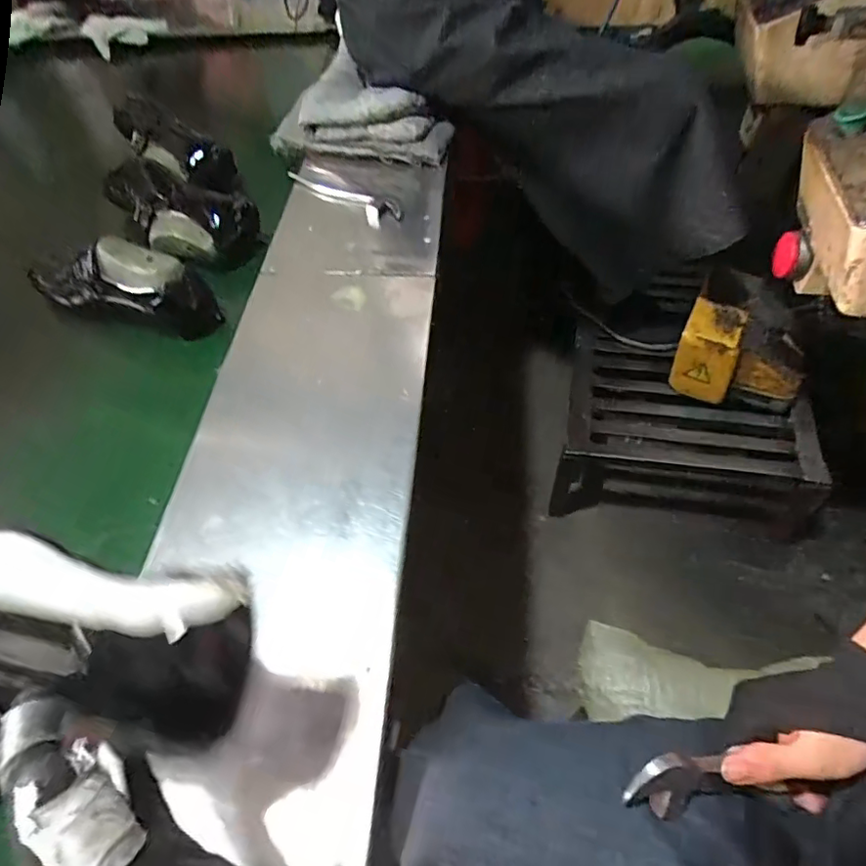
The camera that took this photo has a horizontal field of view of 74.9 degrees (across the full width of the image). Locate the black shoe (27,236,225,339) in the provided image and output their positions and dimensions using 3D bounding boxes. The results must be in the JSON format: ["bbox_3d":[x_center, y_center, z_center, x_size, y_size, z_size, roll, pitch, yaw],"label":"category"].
[{"bbox_3d":[-0.400,-0.180,0.691,0.254,0.096,0.061,11,55,12],"label":"black shoe"}]

